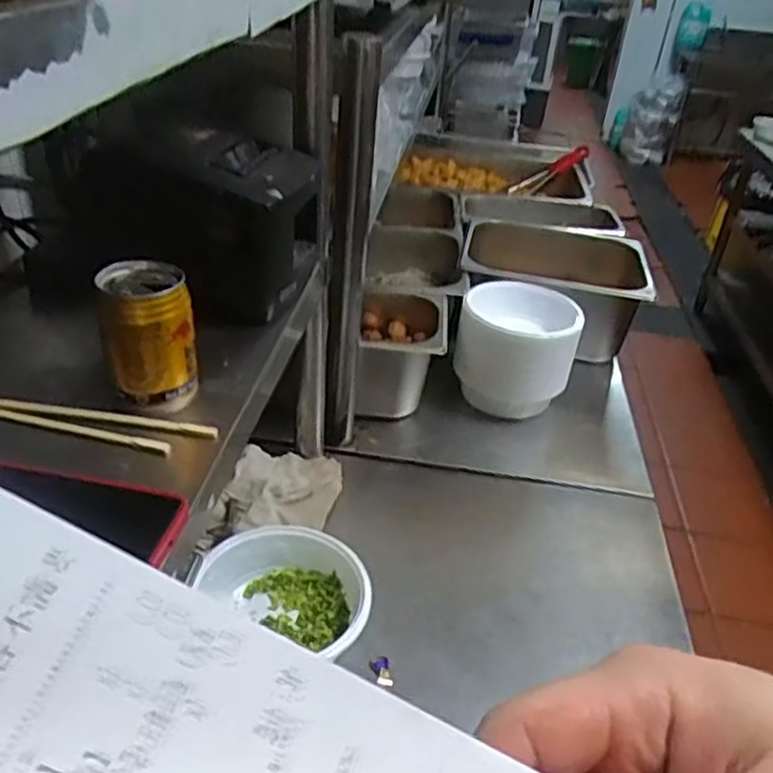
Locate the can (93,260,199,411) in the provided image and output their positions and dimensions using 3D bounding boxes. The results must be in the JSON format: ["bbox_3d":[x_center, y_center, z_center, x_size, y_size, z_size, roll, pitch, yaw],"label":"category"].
[{"bbox_3d":[-0.173,-0.036,0.524,0.059,0.089,0.061,4,35,-3],"label":"can"}]

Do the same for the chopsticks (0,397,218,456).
[{"bbox_3d":[-0.229,0.022,0.507,0.215,0.006,0.032,10,35,6],"label":"chopsticks"}]

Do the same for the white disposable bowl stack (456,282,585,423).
[{"bbox_3d":[0.187,-0.058,1.066,0.160,0.142,0.160,10,35,7],"label":"white disposable bowl stack"}]

